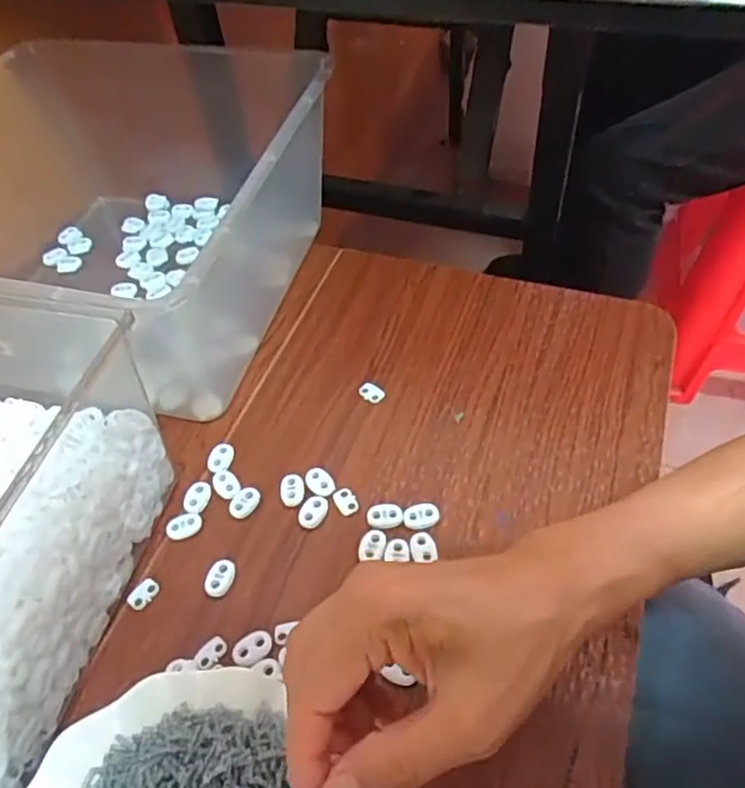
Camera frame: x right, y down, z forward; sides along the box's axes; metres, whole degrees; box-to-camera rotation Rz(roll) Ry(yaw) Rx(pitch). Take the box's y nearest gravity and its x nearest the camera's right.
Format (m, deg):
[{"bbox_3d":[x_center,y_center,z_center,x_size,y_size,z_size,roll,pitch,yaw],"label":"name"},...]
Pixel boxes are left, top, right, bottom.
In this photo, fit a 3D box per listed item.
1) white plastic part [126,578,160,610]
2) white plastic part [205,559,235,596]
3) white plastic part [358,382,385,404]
[{"bbox_3d":[-0.141,0.122,0.394,0.013,0.004,0.020,24,57,22],"label":"white plastic part"},{"bbox_3d":[-0.093,0.113,0.395,0.014,0.007,0.023,19,56,19],"label":"white plastic part"},{"bbox_3d":[-0.001,-0.001,0.478,0.020,0.004,0.013,27,58,23],"label":"white plastic part"}]

